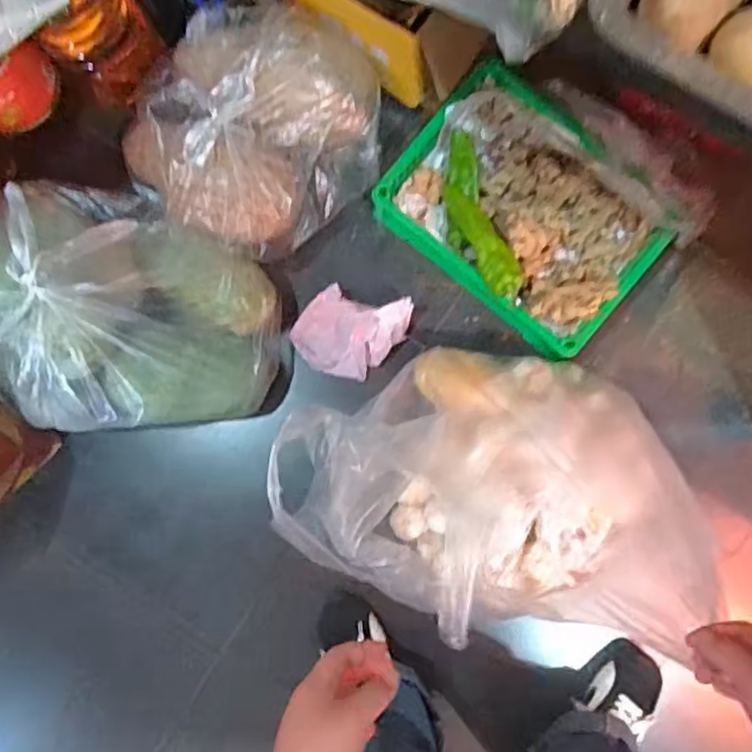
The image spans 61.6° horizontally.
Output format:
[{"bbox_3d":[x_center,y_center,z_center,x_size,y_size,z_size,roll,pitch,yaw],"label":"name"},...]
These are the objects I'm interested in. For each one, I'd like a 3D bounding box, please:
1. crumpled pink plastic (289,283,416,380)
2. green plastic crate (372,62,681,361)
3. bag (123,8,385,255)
[{"bbox_3d":[-0.041,-0.081,1.035,0.177,0.069,0.147,-44,87,0],"label":"crumpled pink plastic"},{"bbox_3d":[0.241,-0.262,1.009,0.405,0.108,0.300,41,90,3],"label":"green plastic crate"},{"bbox_3d":[-0.183,-0.375,0.974,0.339,0.155,0.347,26,89,3],"label":"bag"}]

